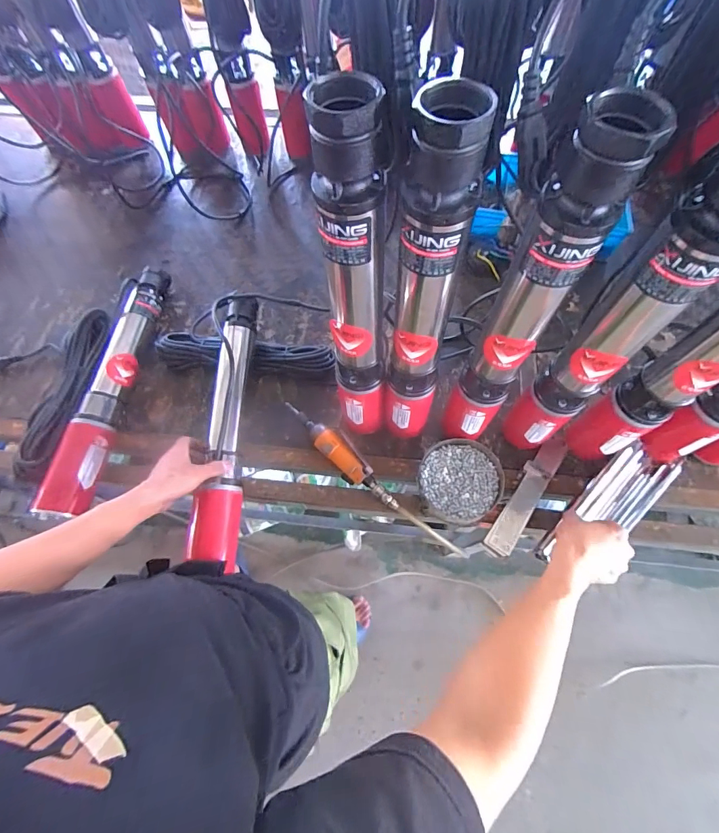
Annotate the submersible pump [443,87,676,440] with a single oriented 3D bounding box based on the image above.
[{"bbox_3d":[0.180,-0.087,0.480,0.069,0.504,0.061,32,72,14],"label":"submersible pump"}]

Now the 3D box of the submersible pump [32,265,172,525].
[{"bbox_3d":[-0.468,-0.072,0.756,0.079,0.075,0.516,4,68,3],"label":"submersible pump"}]

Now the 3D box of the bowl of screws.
[{"bbox_3d":[0.172,0.112,0.677,0.137,0.034,0.138,-1,68,2],"label":"bowl of screws"}]

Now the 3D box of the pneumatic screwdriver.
[{"bbox_3d":[-0.033,0.063,0.701,0.054,0.042,0.261,-41,72,-14],"label":"pneumatic screwdriver"}]

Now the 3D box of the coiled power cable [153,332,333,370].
[{"bbox_3d":[-0.220,-0.124,0.781,0.339,0.050,0.063,4,68,3],"label":"coiled power cable"}]

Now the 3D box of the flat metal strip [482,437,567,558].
[{"bbox_3d":[0.284,0.130,0.669,0.043,0.015,0.229,33,72,14],"label":"flat metal strip"}]

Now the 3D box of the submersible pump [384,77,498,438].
[{"bbox_3d":[0.071,-0.102,0.464,0.072,0.473,0.070,6,68,4],"label":"submersible pump"}]

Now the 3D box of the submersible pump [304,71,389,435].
[{"bbox_3d":[-0.005,-0.115,0.475,0.068,0.482,0.069,-1,68,1],"label":"submersible pump"}]

